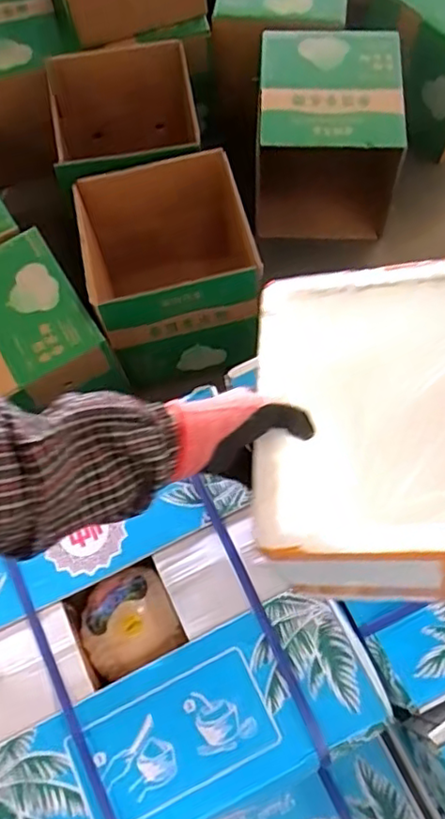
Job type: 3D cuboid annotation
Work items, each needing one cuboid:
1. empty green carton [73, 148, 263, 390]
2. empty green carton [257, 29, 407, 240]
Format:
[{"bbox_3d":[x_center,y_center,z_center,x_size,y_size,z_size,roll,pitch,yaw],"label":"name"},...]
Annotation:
[{"bbox_3d":[-0.091,-0.255,1.194,0.302,0.279,0.296,-14,67,-3],"label":"empty green carton"},{"bbox_3d":[0.211,-0.559,1.298,0.270,0.254,0.313,2,67,4],"label":"empty green carton"}]

